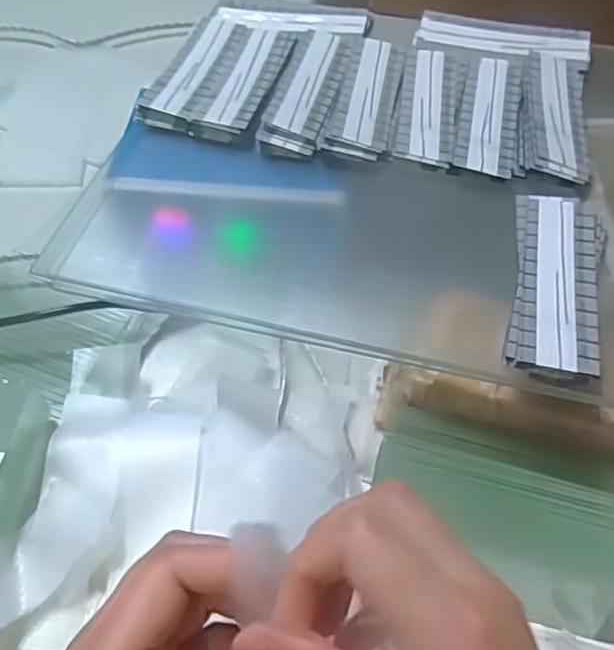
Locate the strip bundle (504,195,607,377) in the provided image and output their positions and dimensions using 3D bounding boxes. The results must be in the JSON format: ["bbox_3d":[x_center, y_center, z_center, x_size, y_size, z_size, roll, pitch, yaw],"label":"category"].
[{"bbox_3d":[0.143,-0.025,0.372,0.050,0.014,0.126,12,54,7],"label":"strip bundle"}]

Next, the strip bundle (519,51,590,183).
[{"bbox_3d":[0.175,-0.150,0.461,0.046,0.009,0.133,10,54,5],"label":"strip bundle"}]

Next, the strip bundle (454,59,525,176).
[{"bbox_3d":[0.130,-0.152,0.464,0.040,0.005,0.127,12,54,6],"label":"strip bundle"}]

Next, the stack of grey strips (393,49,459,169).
[{"bbox_3d":[0.088,-0.161,0.469,0.039,0.004,0.124,9,54,5],"label":"stack of grey strips"}]

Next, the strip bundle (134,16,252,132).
[{"bbox_3d":[-0.083,-0.191,0.496,0.043,0.017,0.127,14,54,8],"label":"strip bundle"}]

